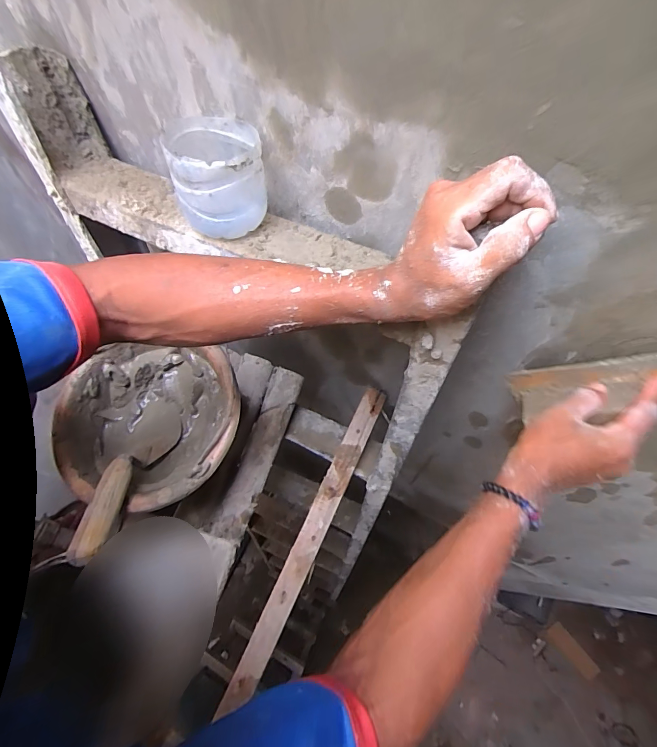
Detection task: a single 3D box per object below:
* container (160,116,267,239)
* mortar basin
[{"bbox_3d":[-0.105,-0.193,0.372,0.086,0.078,0.093,-10,65,-3],"label":"container"},{"bbox_3d":[-0.245,0.061,0.538,0.251,0.092,0.237,10,65,6],"label":"mortar basin"}]

